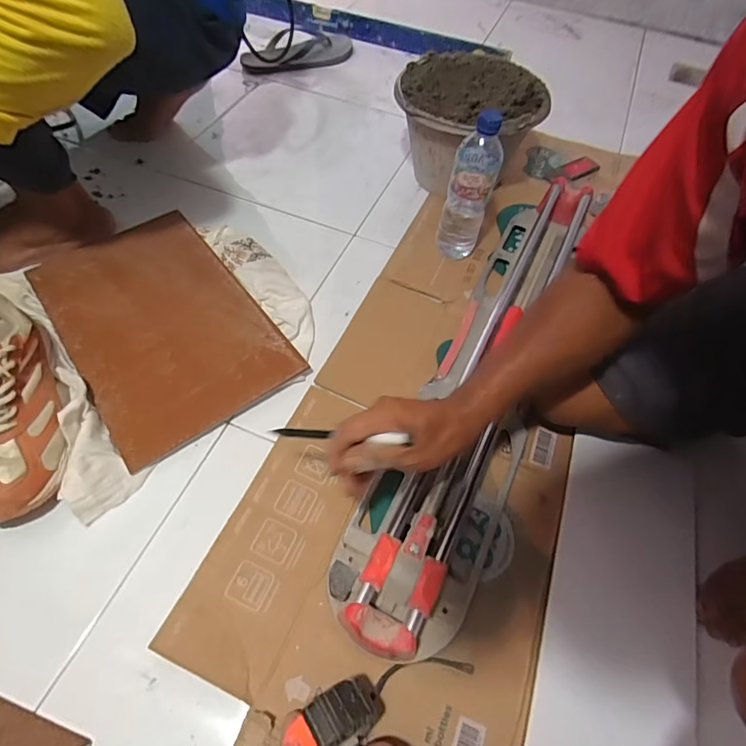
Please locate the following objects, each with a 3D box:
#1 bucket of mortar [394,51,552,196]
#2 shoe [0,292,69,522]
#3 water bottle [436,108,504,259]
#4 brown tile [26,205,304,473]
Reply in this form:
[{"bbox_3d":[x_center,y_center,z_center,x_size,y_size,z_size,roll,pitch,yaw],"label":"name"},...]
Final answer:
[{"bbox_3d":[0.172,-0.444,0.845,0.232,0.154,0.248,2,57,-3],"label":"bucket of mortar"},{"bbox_3d":[-0.414,0.027,0.534,0.089,0.106,0.258,-18,60,-16],"label":"shoe"},{"bbox_3d":[0.146,-0.274,0.713,0.066,0.219,0.073,17,57,7],"label":"water bottle"},{"bbox_3d":[-0.302,-0.081,0.670,0.241,0.015,0.390,-32,63,-22],"label":"brown tile"}]

